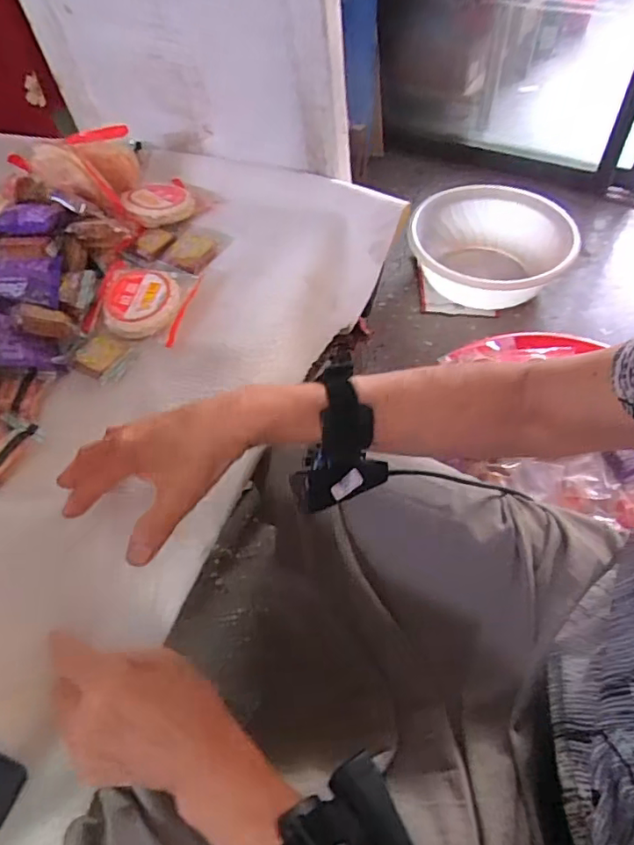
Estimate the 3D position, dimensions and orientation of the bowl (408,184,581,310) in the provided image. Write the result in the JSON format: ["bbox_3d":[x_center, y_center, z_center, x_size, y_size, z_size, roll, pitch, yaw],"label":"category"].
[{"bbox_3d":[0.396,-0.400,1.319,0.355,0.155,0.355,-1,52,2],"label":"bowl"}]

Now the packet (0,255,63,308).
[{"bbox_3d":[-0.288,-0.139,0.548,0.068,0.012,0.052,-1,76,-16],"label":"packet"}]

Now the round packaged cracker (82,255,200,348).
[{"bbox_3d":[-0.178,-0.134,0.571,0.102,0.021,0.113,7,53,8],"label":"round packaged cracker"}]

